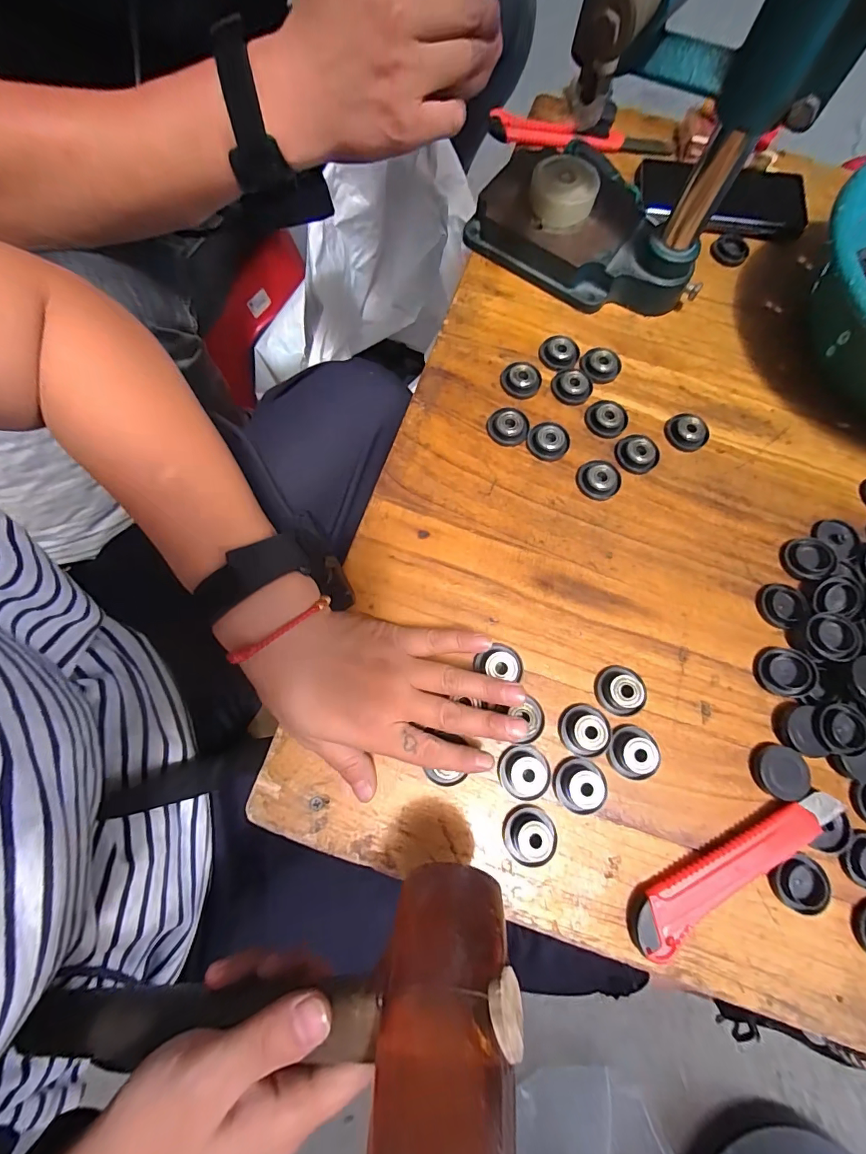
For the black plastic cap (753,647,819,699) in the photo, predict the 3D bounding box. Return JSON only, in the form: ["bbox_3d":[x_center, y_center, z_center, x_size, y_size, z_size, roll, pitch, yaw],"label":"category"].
[{"bbox_3d":[0.245,0.066,0.304,0.033,0.008,0.033,-17,73,24],"label":"black plastic cap"}]

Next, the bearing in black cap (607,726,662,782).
[{"bbox_3d":[0.133,0.116,0.287,0.030,0.014,0.032,26,76,6],"label":"bearing in black cap"}]

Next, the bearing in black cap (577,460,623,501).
[{"bbox_3d":[0.129,-0.075,0.340,0.032,0.010,0.029,18,75,4],"label":"bearing in black cap"}]

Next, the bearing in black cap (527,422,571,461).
[{"bbox_3d":[0.091,-0.107,0.346,0.032,0.012,0.026,11,75,2],"label":"bearing in black cap"}]

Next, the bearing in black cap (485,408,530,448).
[{"bbox_3d":[0.060,-0.120,0.349,0.032,0.008,0.030,0,75,-1],"label":"bearing in black cap"}]

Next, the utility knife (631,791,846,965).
[{"bbox_3d":[0.190,0.180,0.274,0.156,0.012,0.032,-30,78,-8],"label":"utility knife"}]

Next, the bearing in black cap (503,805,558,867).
[{"bbox_3d":[0.061,0.163,0.273,0.033,0.012,0.033,0,75,-1],"label":"bearing in black cap"}]

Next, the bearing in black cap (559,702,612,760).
[{"bbox_3d":[0.102,0.101,0.288,0.033,0.014,0.033,0,75,-1],"label":"bearing in black cap"}]

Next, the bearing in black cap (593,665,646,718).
[{"bbox_3d":[0.127,0.077,0.298,0.028,0.014,0.032,2,75,0],"label":"bearing in black cap"}]

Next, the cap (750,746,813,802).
[{"bbox_3d":[0.231,0.130,0.290,0.032,0.009,0.032,0,75,-1],"label":"cap"}]

